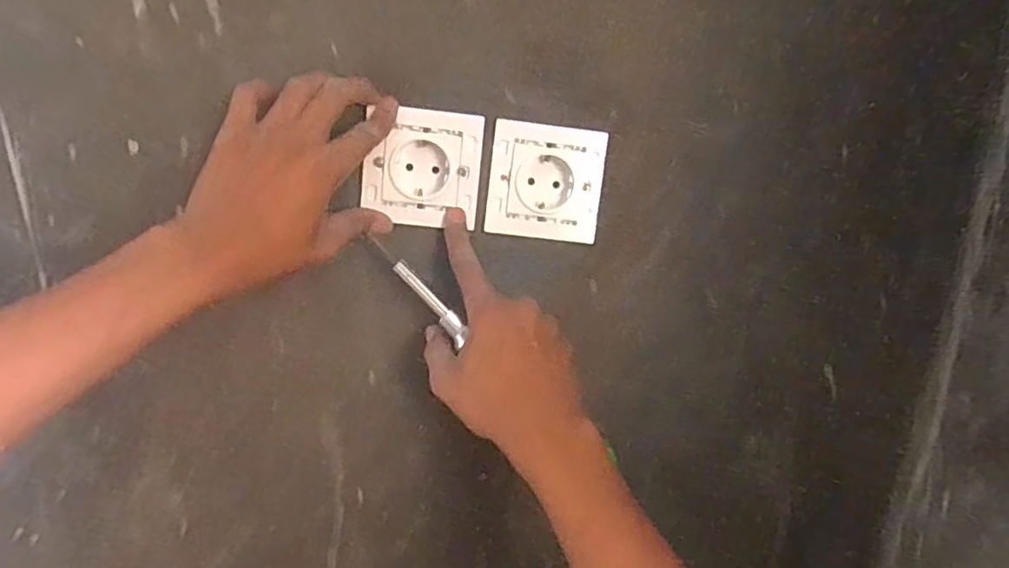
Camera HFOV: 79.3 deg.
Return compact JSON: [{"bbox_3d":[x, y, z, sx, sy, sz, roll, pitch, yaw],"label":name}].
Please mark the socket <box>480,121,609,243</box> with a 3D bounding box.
[{"bbox_3d":[0.031,-0.075,0.452,0.083,0.080,0.016,5,10,-3],"label":"socket"}]

